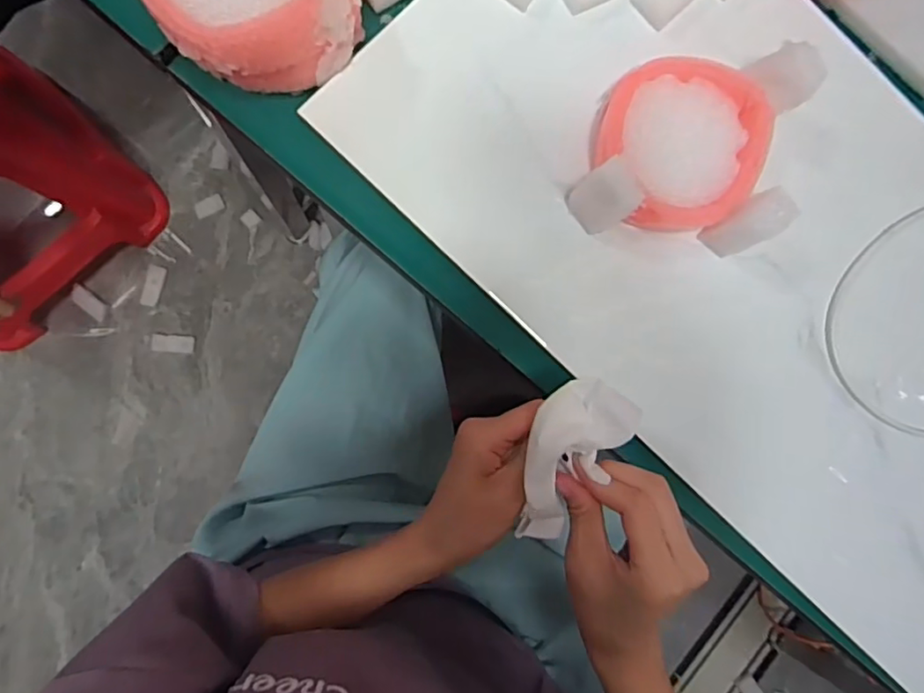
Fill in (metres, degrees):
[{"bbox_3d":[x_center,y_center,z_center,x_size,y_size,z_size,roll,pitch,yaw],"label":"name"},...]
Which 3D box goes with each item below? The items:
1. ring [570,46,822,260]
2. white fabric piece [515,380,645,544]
[{"bbox_3d":[0.142,-0.119,0.351,0.130,0.047,0.117,12,87,-5],"label":"ring"},{"bbox_3d":[0.052,0.058,0.293,0.043,0.019,0.086,26,94,-5],"label":"white fabric piece"}]

